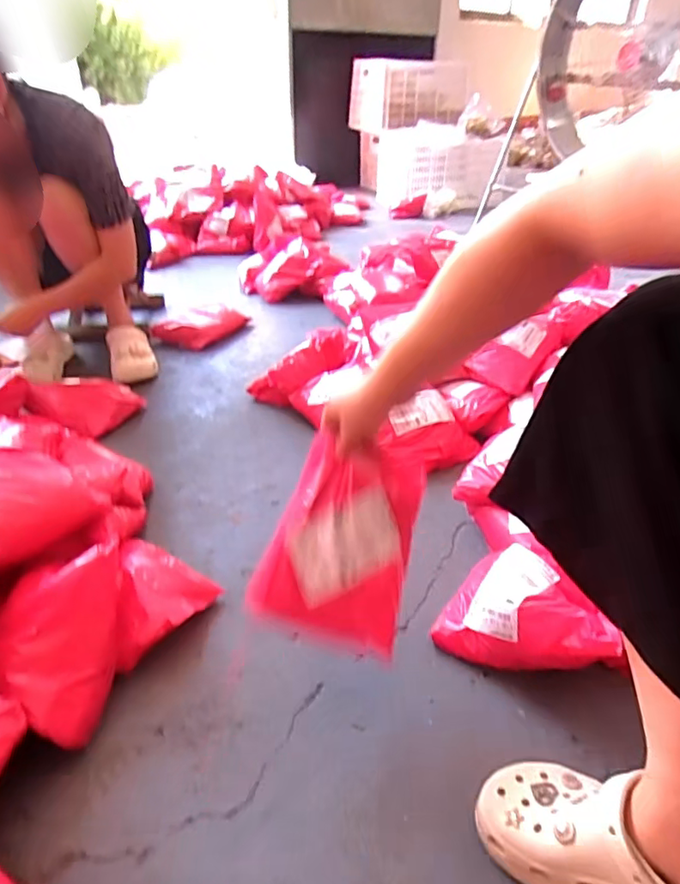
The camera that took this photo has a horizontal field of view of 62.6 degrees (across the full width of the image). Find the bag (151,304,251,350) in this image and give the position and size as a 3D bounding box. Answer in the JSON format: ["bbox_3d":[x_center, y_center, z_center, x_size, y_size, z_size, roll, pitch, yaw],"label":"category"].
[{"bbox_3d":[-0.386,-0.335,1.582,0.260,0.071,0.108,-27,39,-37],"label":"bag"}]

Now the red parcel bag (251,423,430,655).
[{"bbox_3d":[0.002,0.110,0.609,0.152,0.204,0.025,17,-10,-10],"label":"red parcel bag"}]

